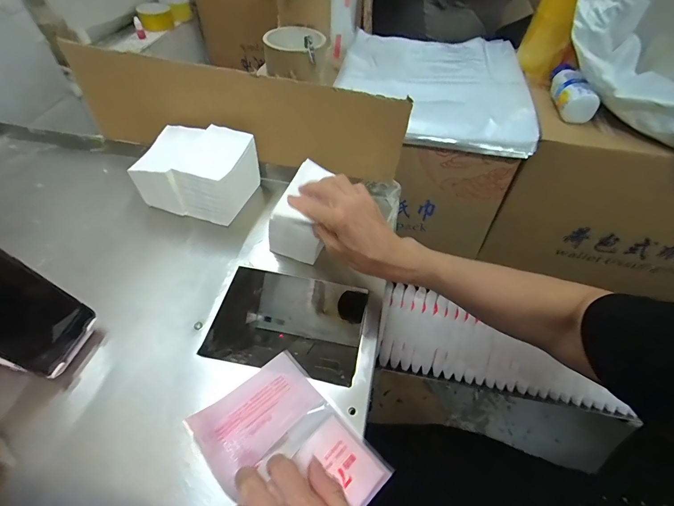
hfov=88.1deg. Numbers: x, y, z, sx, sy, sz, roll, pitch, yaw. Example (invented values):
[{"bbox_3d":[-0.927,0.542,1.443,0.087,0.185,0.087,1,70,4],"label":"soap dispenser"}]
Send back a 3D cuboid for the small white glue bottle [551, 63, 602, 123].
[{"bbox_3d":[0.404,-0.282,0.595,0.052,0.050,0.145,13,51,9],"label":"small white glue bottle"}]

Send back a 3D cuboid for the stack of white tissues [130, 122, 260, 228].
[{"bbox_3d":[-0.199,-0.115,0.506,0.138,0.095,0.104,12,51,9],"label":"stack of white tissues"}]

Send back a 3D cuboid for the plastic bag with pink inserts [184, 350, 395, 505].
[{"bbox_3d":[-0.046,0.178,0.321,0.115,0.020,0.157,-36,59,-26],"label":"plastic bag with pink inserts"}]

